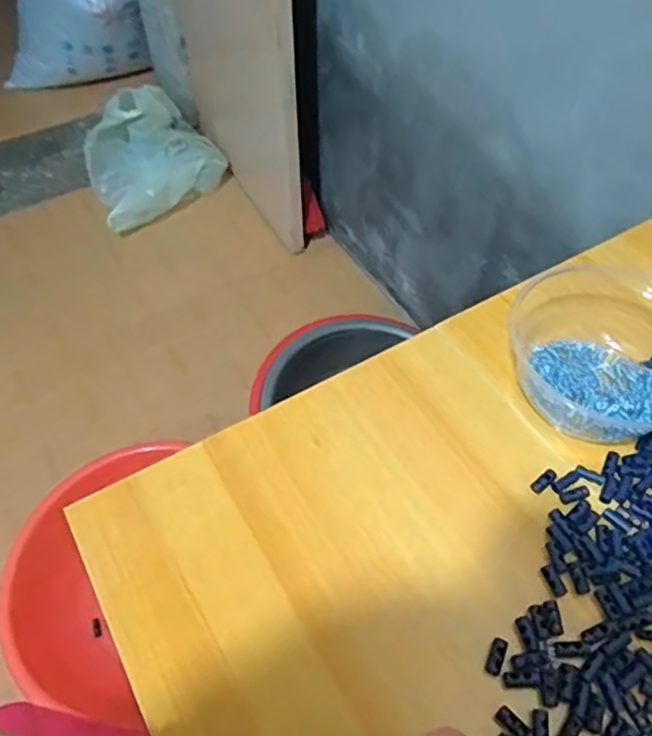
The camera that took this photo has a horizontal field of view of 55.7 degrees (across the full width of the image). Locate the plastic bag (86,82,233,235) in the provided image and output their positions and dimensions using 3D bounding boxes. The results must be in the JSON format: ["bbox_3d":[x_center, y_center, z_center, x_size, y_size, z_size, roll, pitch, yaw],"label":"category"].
[{"bbox_3d":[-0.365,-0.453,1.274,0.286,0.221,0.176,-31,59,-21],"label":"plastic bag"}]

